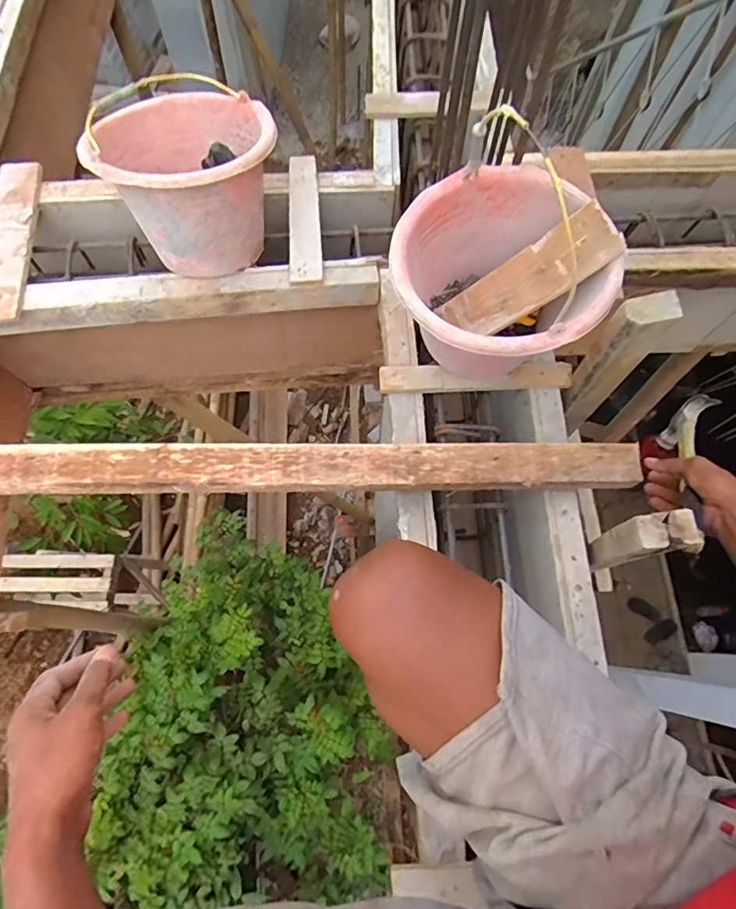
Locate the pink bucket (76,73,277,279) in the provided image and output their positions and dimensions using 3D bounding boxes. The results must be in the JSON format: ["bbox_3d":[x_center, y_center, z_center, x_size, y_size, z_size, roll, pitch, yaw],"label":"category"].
[{"bbox_3d":[-0.286,-0.454,0.830,0.258,0.222,0.264,0,70,-1],"label":"pink bucket"}]

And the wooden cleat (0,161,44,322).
[{"bbox_3d":[-0.626,-0.379,0.877,0.082,0.020,0.336,-3,71,-3],"label":"wooden cleat"}]

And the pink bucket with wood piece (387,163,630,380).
[{"bbox_3d":[0.171,-0.225,0.723,0.271,0.217,0.255,0,70,-1],"label":"pink bucket with wood piece"}]

